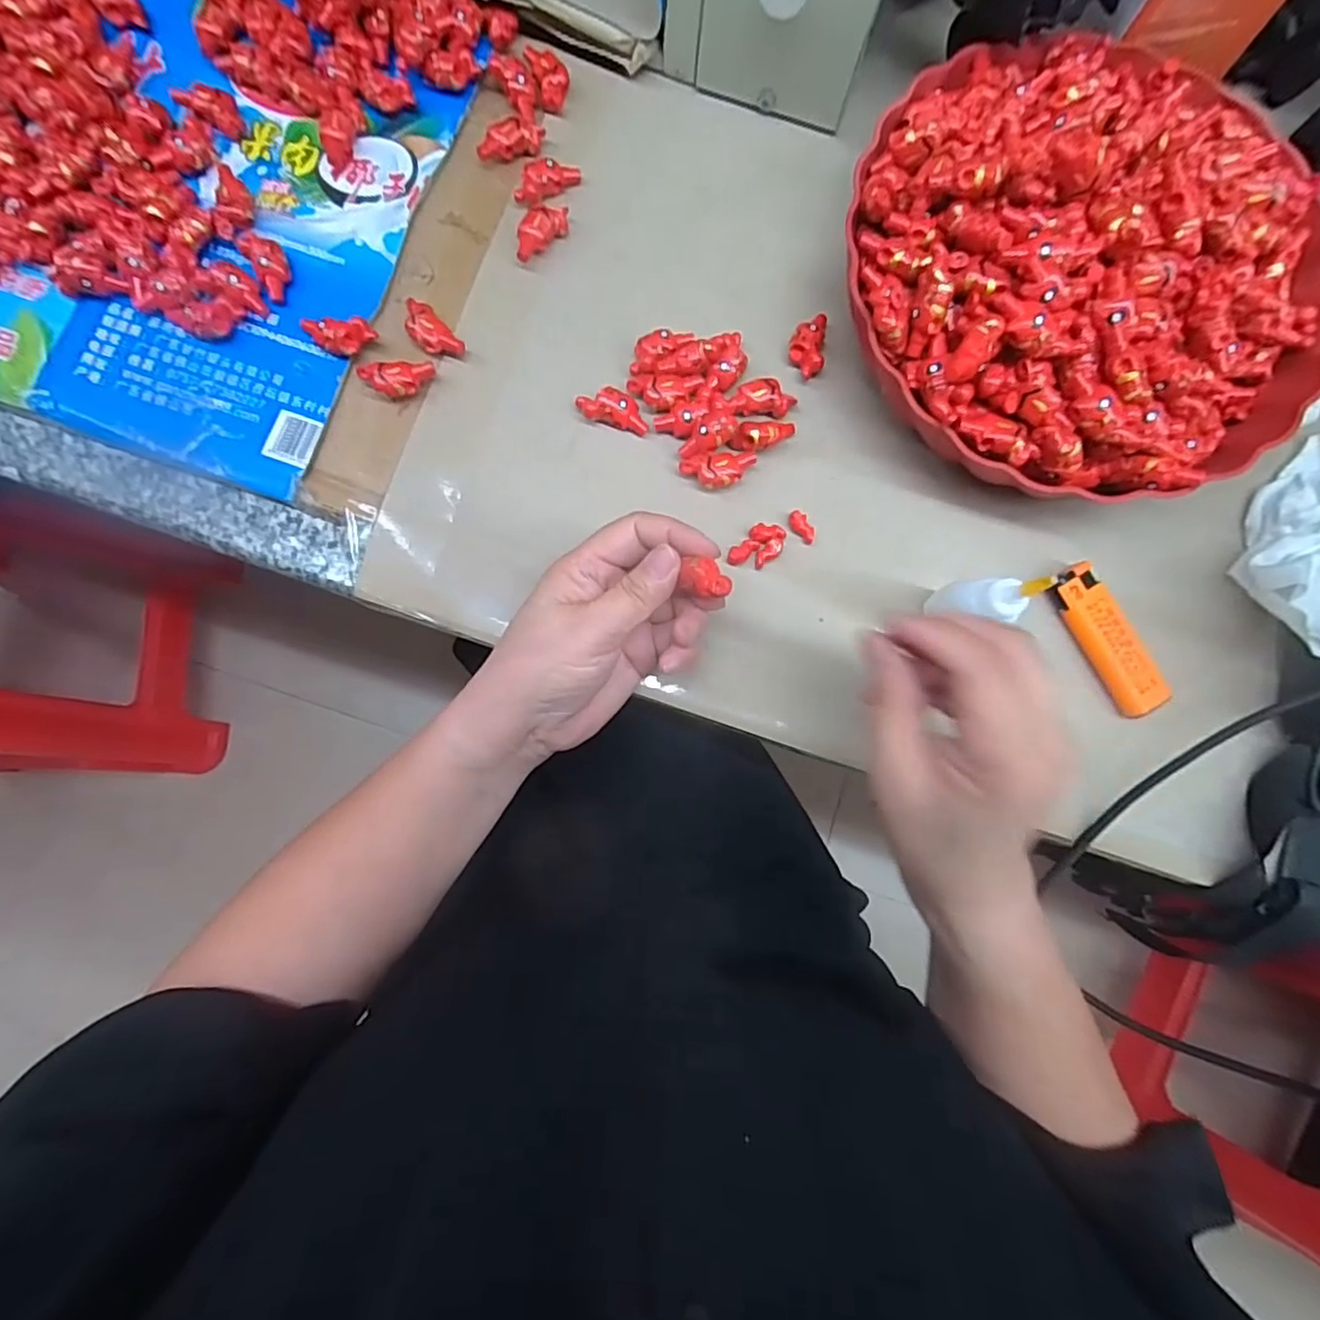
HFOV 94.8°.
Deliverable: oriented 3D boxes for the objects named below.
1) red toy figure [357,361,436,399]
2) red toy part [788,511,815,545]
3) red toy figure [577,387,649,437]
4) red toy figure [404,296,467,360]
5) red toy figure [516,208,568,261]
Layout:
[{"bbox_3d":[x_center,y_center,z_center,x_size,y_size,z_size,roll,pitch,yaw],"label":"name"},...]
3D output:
[{"bbox_3d":[-0.137,-0.146,0.318,0.037,0.014,0.017,-9,84,-3],"label":"red toy figure"},{"bbox_3d":[0.075,-0.070,0.318,0.010,0.005,0.019,-37,86,-5],"label":"red toy part"},{"bbox_3d":[-0.024,-0.132,0.320,0.038,0.013,0.017,14,84,0],"label":"red toy figure"},{"bbox_3d":[-0.123,-0.174,0.323,0.019,0.014,0.036,-43,87,-5],"label":"red toy figure"},{"bbox_3d":[-0.066,-0.235,0.332,0.037,0.014,0.014,-42,87,-5],"label":"red toy figure"}]

